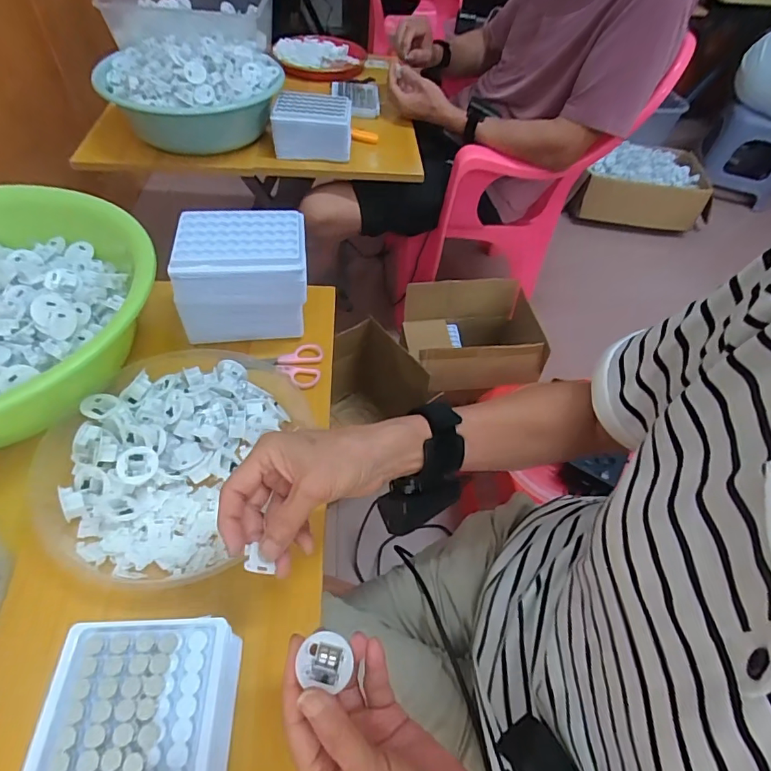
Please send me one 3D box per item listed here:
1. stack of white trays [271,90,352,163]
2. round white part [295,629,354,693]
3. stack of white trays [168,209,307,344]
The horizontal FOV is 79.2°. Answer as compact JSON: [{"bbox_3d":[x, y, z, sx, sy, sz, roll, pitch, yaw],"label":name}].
[{"bbox_3d":[-0.127,-0.451,0.817,0.131,0.081,0.096,2,52,-5],"label":"stack of white trays"},{"bbox_3d":[-0.035,0.161,0.275,0.029,0.005,0.029,10,51,2],"label":"round white part"},{"bbox_3d":[-0.154,-0.115,0.514,0.131,0.121,0.084,-3,52,-9],"label":"stack of white trays"}]

